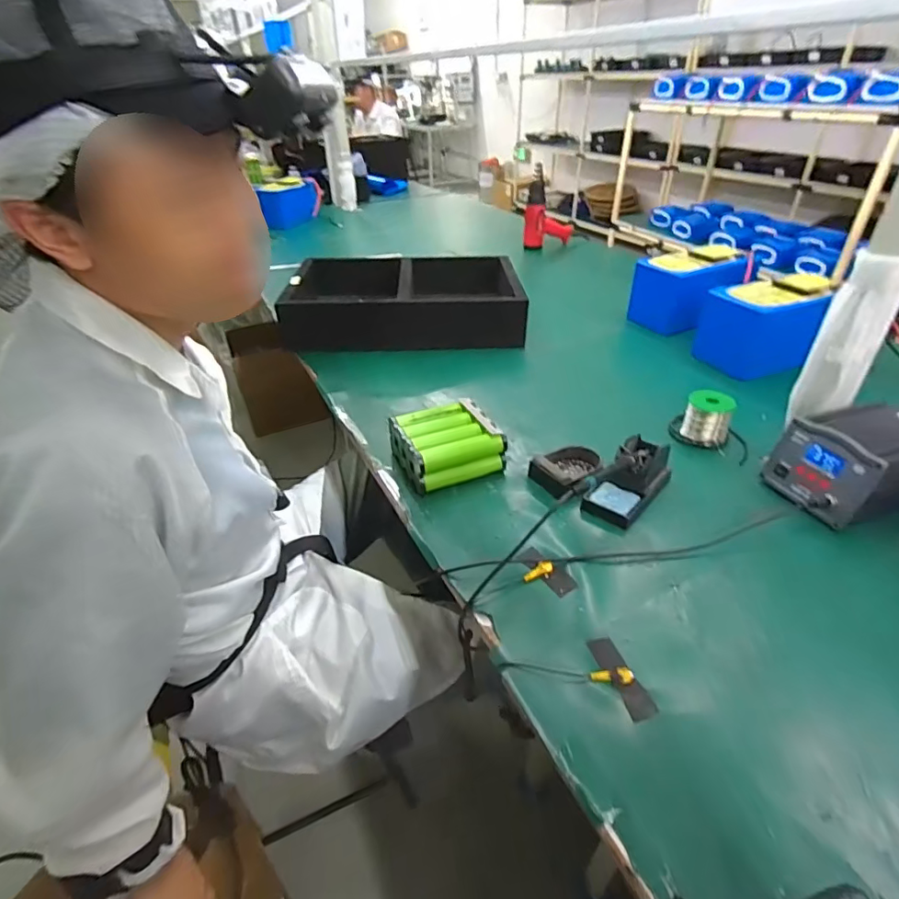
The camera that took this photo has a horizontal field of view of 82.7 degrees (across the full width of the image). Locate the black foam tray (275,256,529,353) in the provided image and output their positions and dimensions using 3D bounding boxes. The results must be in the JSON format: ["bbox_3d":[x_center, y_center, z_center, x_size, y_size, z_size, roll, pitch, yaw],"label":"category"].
[{"bbox_3d":[-0.105,-0.358,1.247,0.537,0.126,0.301,-2,36,-1],"label":"black foam tray"}]

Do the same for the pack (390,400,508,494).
[{"bbox_3d":[-0.004,-0.005,0.797,0.154,0.075,0.130,-16,38,-19],"label":"pack"}]

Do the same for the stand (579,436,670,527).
[{"bbox_3d":[0.259,0.035,0.729,0.074,0.067,0.149,28,45,35],"label":"stand"}]

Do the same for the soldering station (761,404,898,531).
[{"bbox_3d":[0.559,0.022,0.704,0.193,0.111,0.152,-10,36,-12],"label":"soldering station"}]

